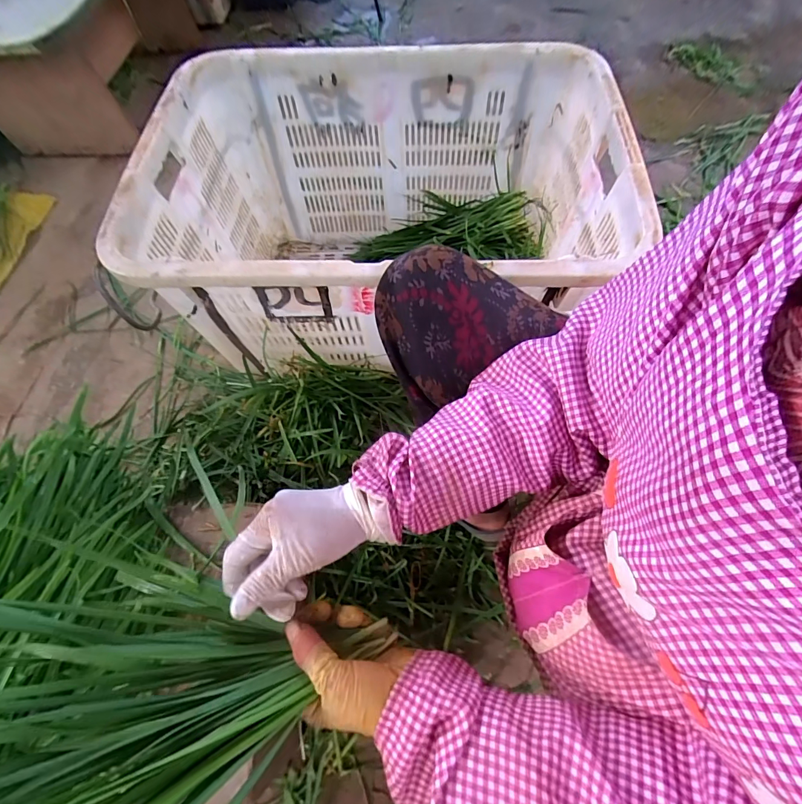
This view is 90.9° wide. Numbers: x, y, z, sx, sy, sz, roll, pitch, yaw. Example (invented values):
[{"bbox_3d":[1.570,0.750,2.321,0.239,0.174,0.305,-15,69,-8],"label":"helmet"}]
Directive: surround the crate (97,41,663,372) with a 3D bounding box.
[{"bbox_3d":[-0.019,-0.272,0.688,0.662,0.357,0.473,-5,66,1],"label":"crate"}]

